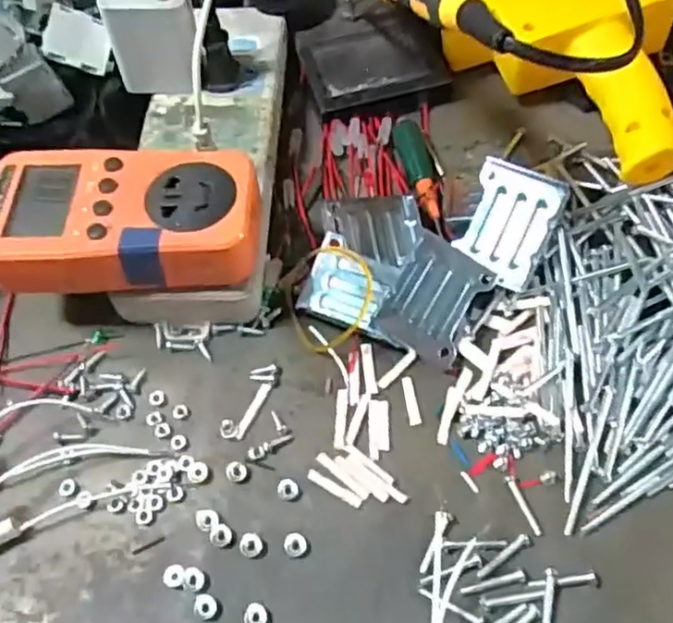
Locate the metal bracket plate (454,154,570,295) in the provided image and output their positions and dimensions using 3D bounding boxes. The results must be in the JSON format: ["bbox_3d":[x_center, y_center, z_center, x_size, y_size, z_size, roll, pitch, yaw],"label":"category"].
[{"bbox_3d":[0.090,-0.046,0.353,0.043,0.006,0.061,22,90,13],"label":"metal bracket plate"}]

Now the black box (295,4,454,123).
[{"bbox_3d":[0.025,-0.162,0.439,0.089,0.012,0.083,-14,61,-6],"label":"black box"}]

